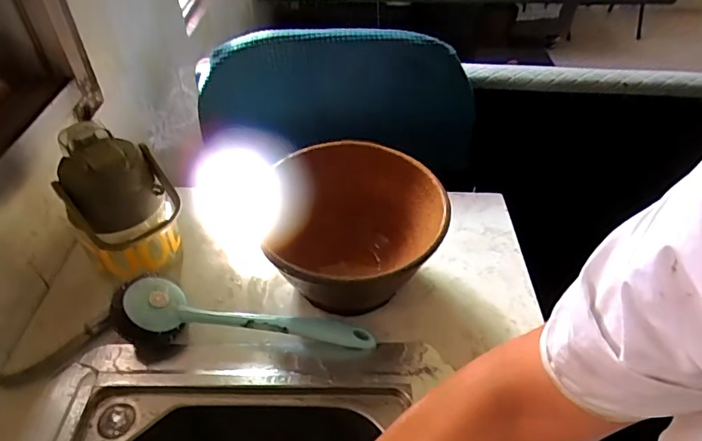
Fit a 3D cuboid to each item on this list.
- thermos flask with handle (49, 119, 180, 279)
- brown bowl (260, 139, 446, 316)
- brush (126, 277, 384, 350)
[{"bbox_3d":[-0.253,-0.008,0.545,0.105,0.176,0.092,-29,51,-27],"label":"thermos flask with handle"},{"bbox_3d":[0.006,0.020,0.555,0.185,0.123,0.203,0,44,0],"label":"brown bowl"},{"bbox_3d":[-0.107,0.101,0.519,0.265,0.052,0.056,1,44,0],"label":"brush"}]

